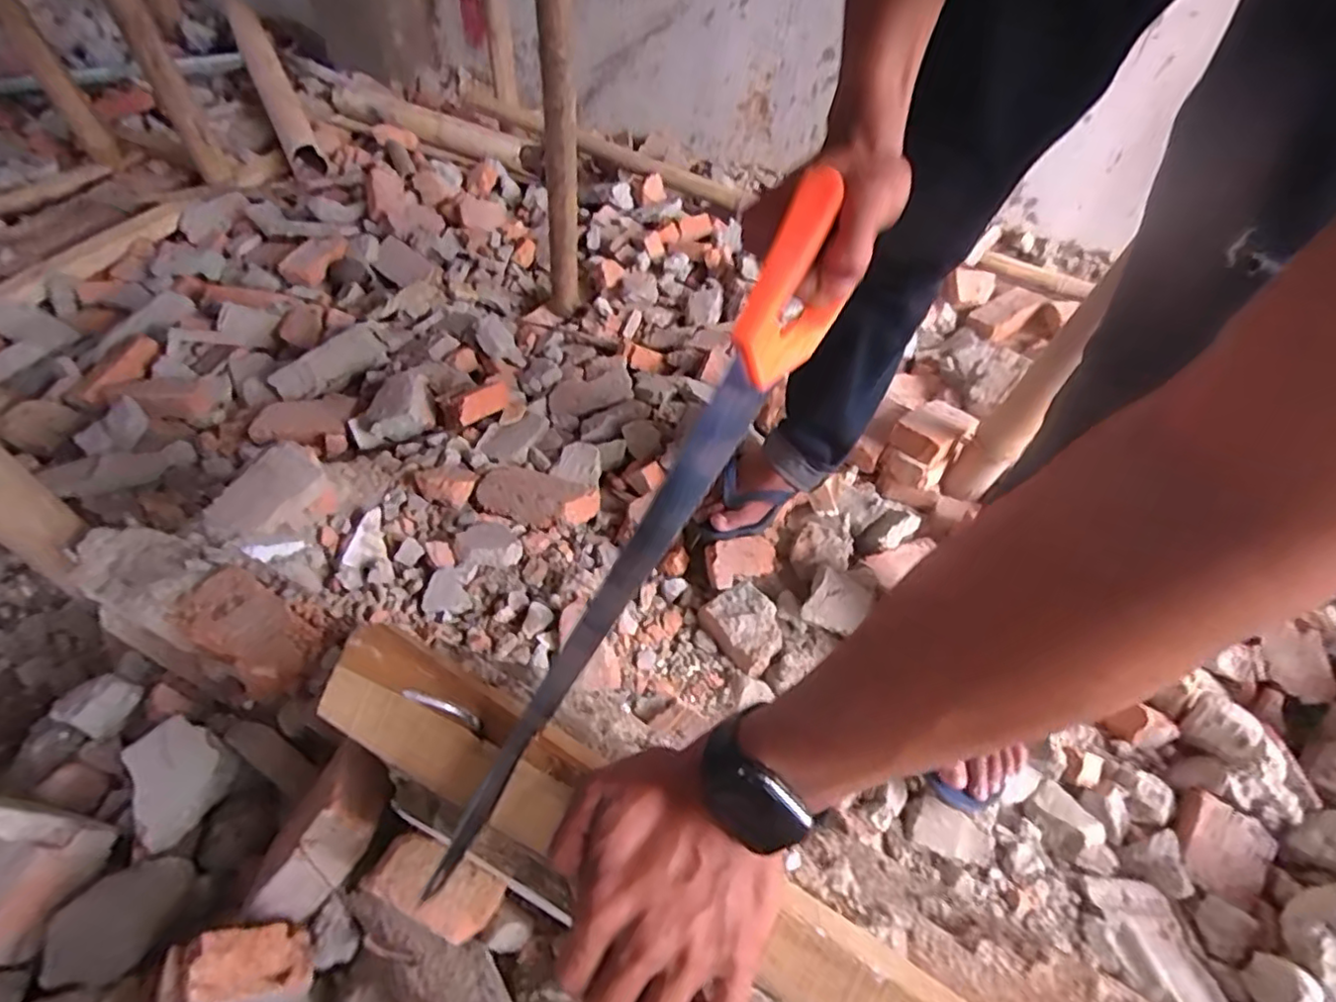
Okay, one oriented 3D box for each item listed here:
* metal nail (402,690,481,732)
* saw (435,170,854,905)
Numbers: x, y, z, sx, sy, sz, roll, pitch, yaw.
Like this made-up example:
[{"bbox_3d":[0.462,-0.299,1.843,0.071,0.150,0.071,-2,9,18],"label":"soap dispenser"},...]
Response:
[{"bbox_3d":[-0.116,0.109,0.330,0.008,0.054,0.006,-18,46,28],"label":"metal nail"},{"bbox_3d":[0.003,0.018,0.384,0.022,0.120,0.402,29,94,17],"label":"saw"}]

